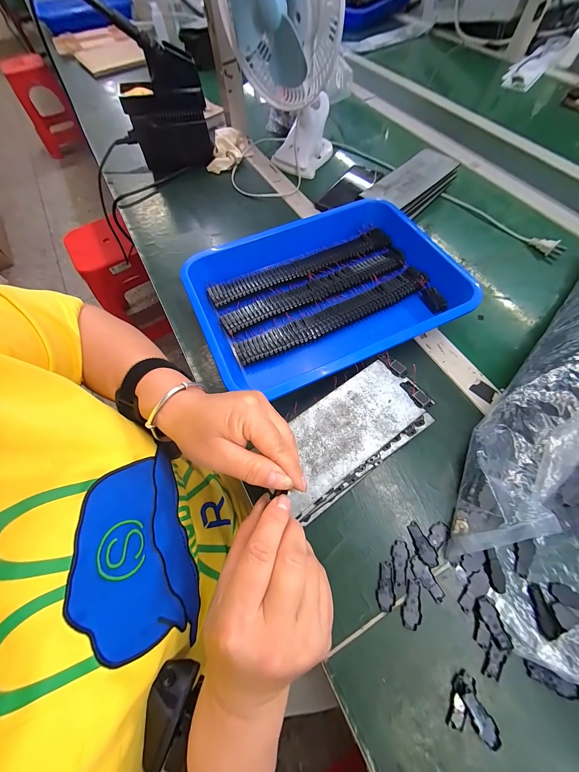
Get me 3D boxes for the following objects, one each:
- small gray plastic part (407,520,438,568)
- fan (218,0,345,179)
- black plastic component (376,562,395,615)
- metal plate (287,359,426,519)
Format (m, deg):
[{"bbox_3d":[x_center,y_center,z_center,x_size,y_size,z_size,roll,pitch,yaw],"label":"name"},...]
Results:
[{"bbox_3d":[0.135,0.159,0.263,0.017,0.007,0.039,-15,65,-6],"label":"small gray plastic part"},{"bbox_3d":[-0.006,-0.532,0.426,0.188,0.299,0.125,-5,65,-1],"label":"fan"},{"bbox_3d":[0.092,0.192,0.250,0.016,0.004,0.039,2,65,2],"label":"black plastic component"},{"bbox_3d":[0.059,0.044,0.279,0.173,0.004,0.078,-34,69,-14],"label":"metal plate"}]

